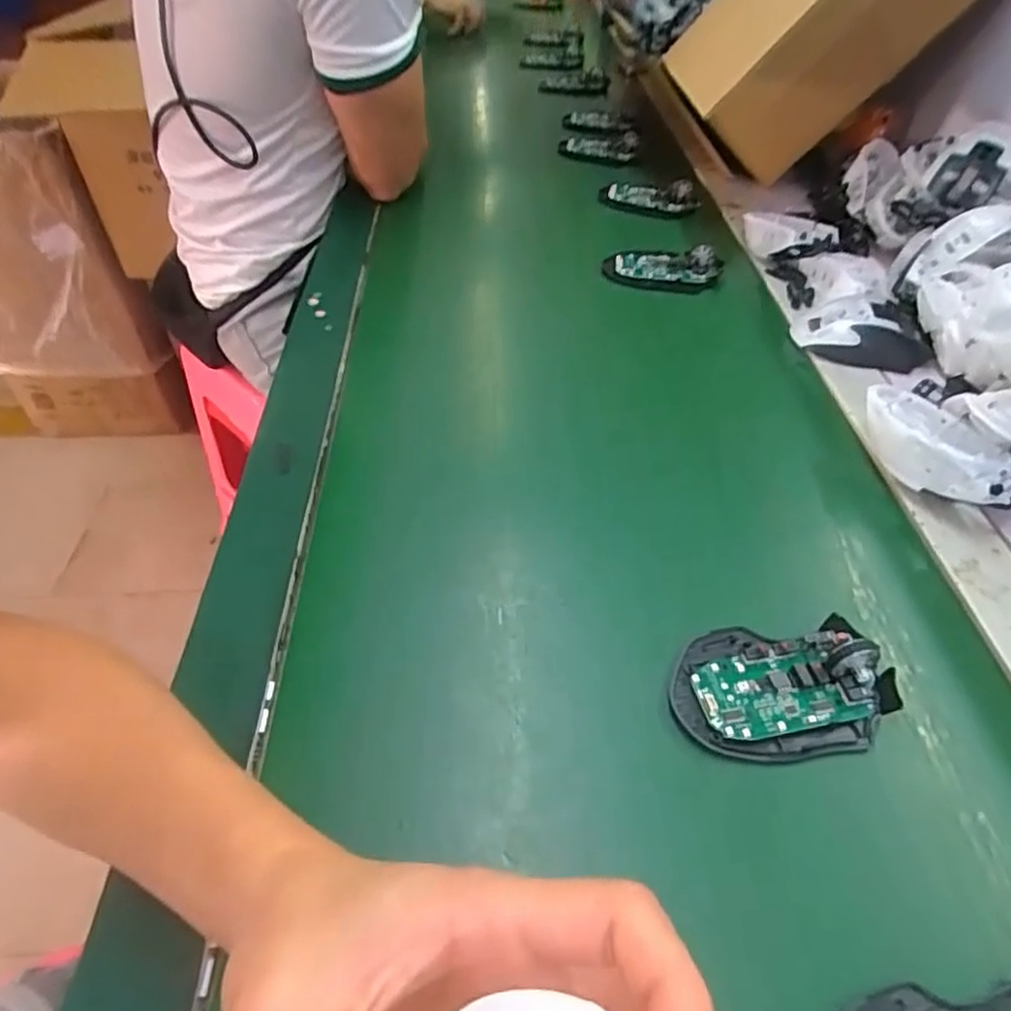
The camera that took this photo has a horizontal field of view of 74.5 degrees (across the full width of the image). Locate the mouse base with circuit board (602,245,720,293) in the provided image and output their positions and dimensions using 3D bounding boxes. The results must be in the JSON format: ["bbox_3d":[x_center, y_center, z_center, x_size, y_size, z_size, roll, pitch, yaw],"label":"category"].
[{"bbox_3d":[0.160,-0.247,0.679,0.117,0.030,0.054,9,47,7],"label":"mouse base with circuit board"}]

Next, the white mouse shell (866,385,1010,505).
[{"bbox_3d":[0.298,-0.038,0.464,0.072,0.039,0.113,-18,50,-19],"label":"white mouse shell"}]

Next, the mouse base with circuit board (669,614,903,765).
[{"bbox_3d":[0.146,0.091,0.345,0.113,0.029,0.072,-1,46,-2],"label":"mouse base with circuit board"}]

